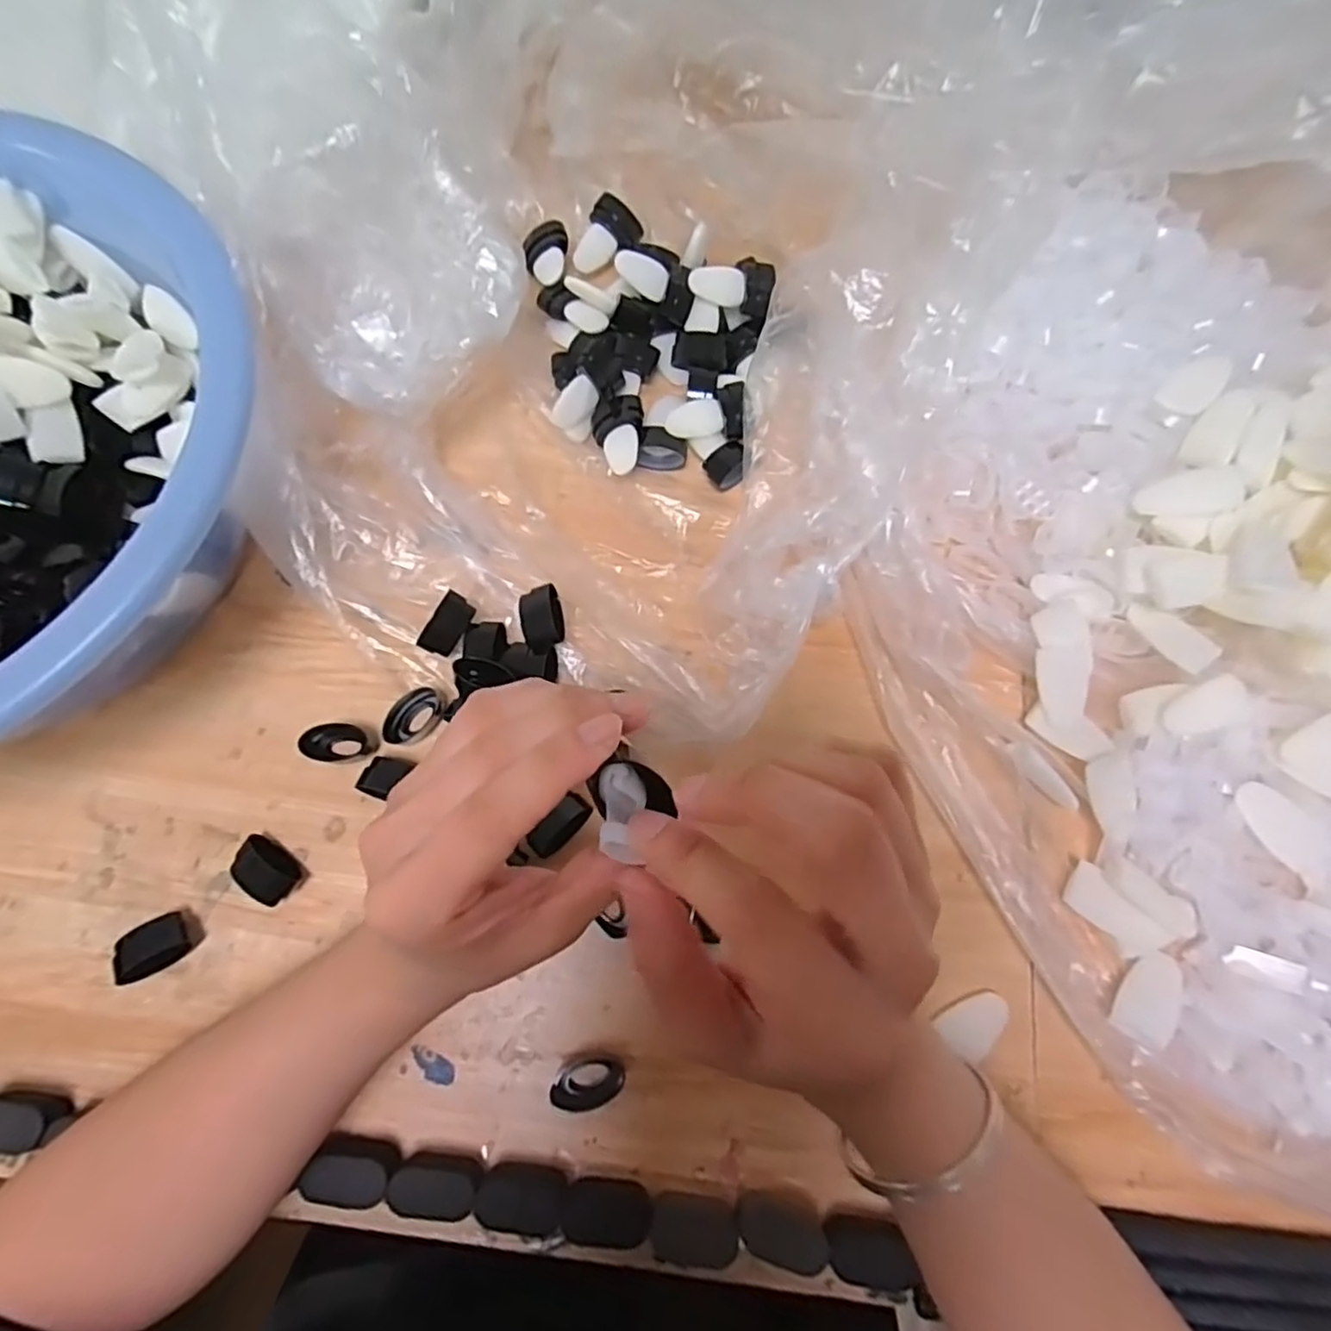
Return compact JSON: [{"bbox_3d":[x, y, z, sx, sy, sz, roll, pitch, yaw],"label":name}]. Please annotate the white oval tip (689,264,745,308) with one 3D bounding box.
[{"bbox_3d":[0.031,-0.225,0.398,0.033,0.005,0.020,11,109,-3],"label":"white oval tip"}]

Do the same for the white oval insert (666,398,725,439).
[{"bbox_3d":[0.017,-0.144,0.391,0.033,0.007,0.022,-13,75,-6],"label":"white oval insert"}]

